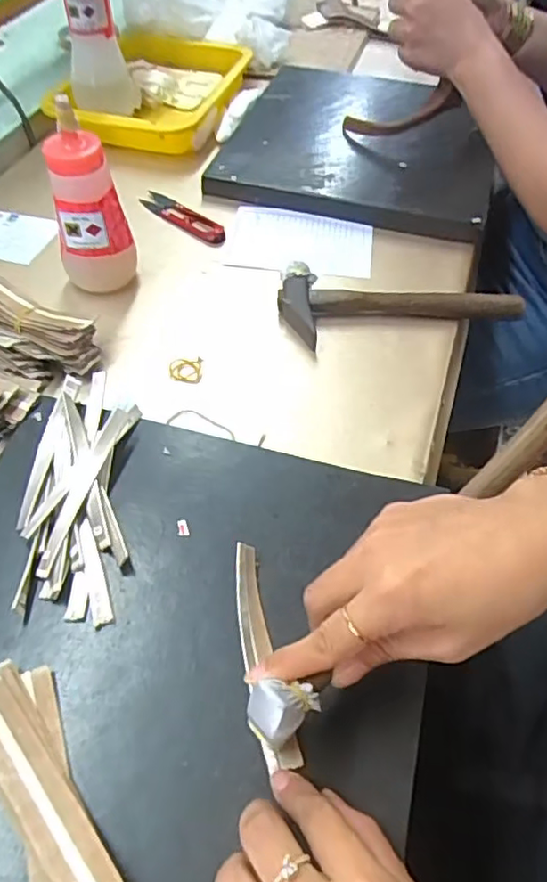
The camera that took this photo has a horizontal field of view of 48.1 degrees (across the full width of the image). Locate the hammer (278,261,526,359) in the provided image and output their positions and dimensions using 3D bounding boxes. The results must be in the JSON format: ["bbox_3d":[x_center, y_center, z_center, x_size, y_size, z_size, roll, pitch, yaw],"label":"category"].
[{"bbox_3d":[0.110,-0.108,0.533,0.209,0.028,0.078,6,52,3],"label":"hammer"}]

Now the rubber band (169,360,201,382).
[{"bbox_3d":[-0.073,-0.058,0.505,0.026,0.004,0.021,2,52,0],"label":"rubber band"}]

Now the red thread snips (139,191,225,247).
[{"bbox_3d":[-0.093,-0.233,0.636,0.116,0.008,0.026,38,60,24],"label":"red thread snips"}]

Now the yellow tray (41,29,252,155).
[{"bbox_3d":[-0.149,-0.444,0.775,0.192,0.041,0.253,13,53,8],"label":"yellow tray"}]

